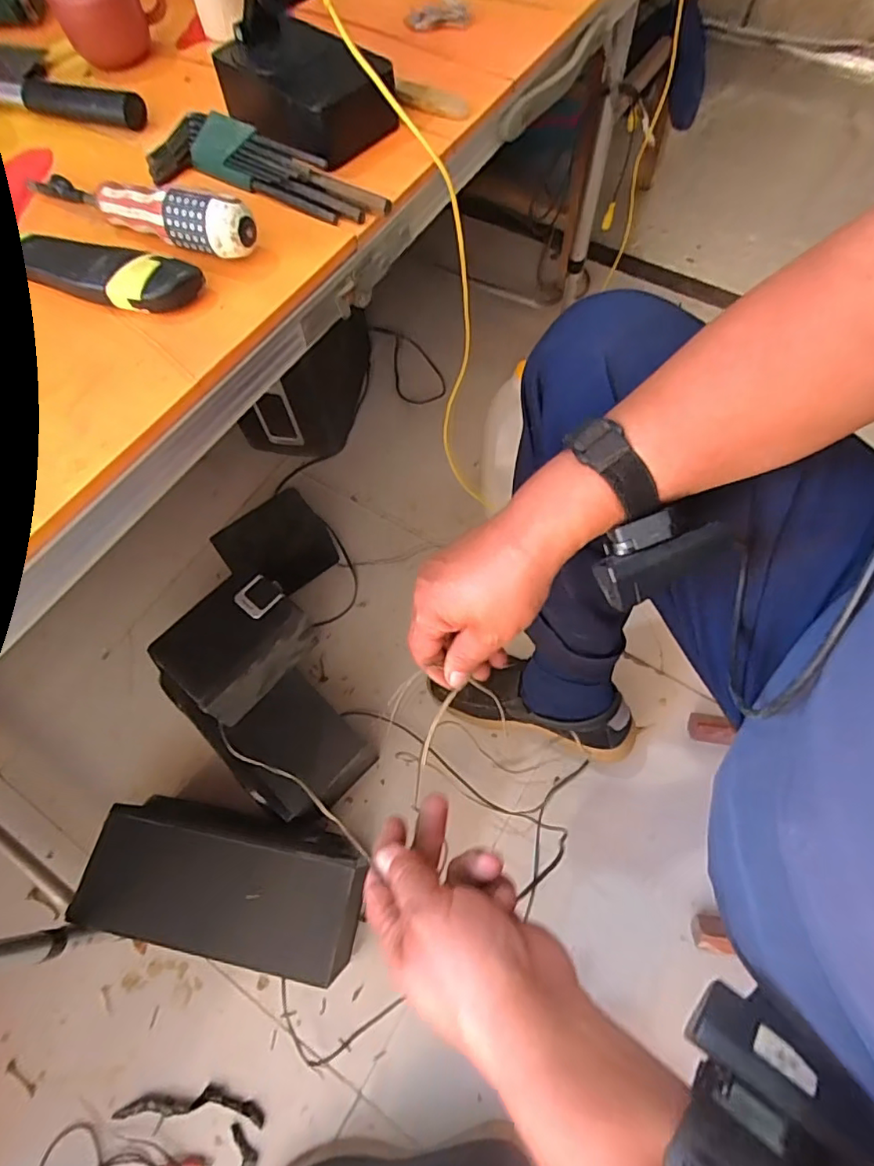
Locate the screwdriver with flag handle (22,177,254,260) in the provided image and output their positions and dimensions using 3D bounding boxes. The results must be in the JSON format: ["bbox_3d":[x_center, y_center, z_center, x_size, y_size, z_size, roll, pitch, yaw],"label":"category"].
[{"bbox_3d":[-0.192,-0.242,0.352,0.176,0.038,0.028,26,69,13],"label":"screwdriver with flag handle"}]

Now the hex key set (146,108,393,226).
[{"bbox_3d":[-0.118,-0.278,0.375,0.175,0.025,0.046,26,69,13],"label":"hex key set"}]

